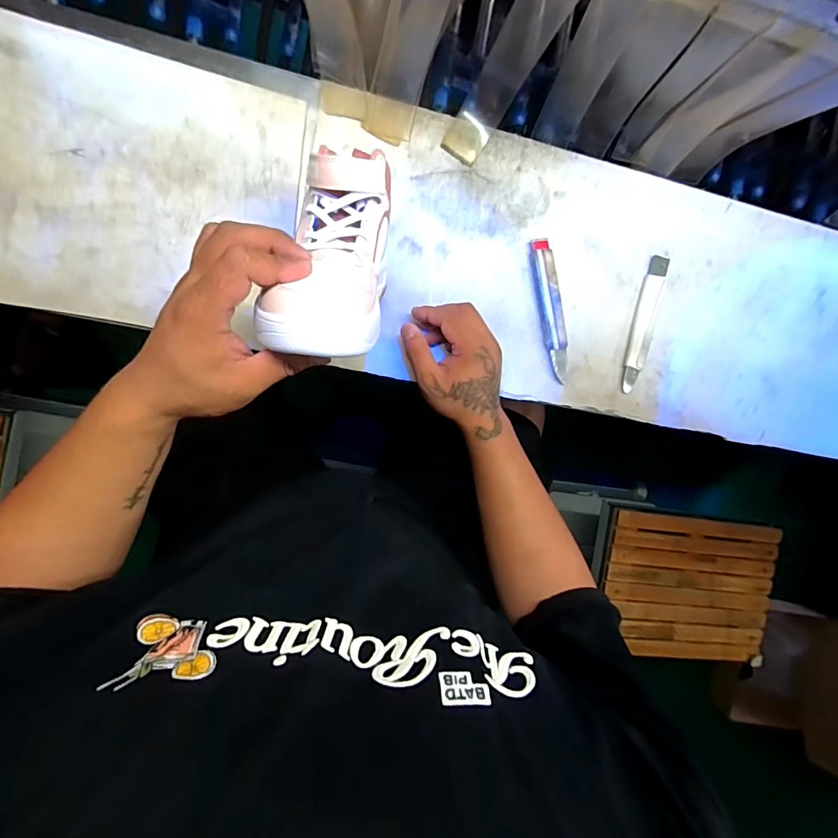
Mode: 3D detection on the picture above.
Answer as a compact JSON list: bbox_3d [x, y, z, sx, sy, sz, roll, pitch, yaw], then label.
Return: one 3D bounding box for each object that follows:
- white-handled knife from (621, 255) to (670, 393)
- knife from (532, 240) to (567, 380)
[{"bbox_3d":[0.278,-0.117,0.565,0.029,0.008,0.168,16,91,-9],"label":"white-handled knife"},{"bbox_3d":[0.157,-0.128,0.544,0.025,0.014,0.167,-10,95,-8],"label":"knife"}]

